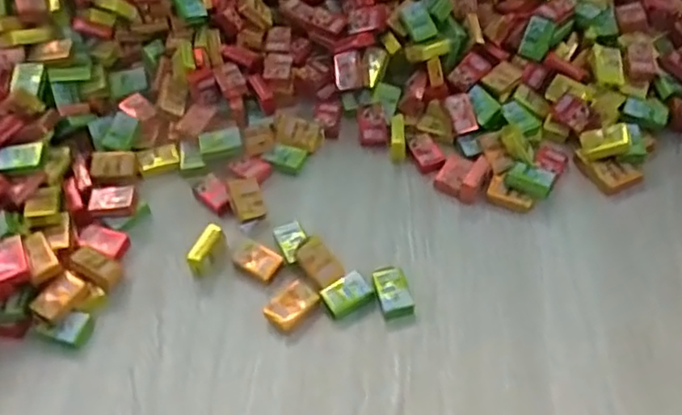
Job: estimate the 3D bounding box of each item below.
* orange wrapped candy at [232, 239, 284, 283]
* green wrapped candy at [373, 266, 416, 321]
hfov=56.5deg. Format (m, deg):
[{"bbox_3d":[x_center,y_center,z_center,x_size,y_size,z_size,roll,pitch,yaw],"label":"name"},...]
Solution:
[{"bbox_3d":[-0.046,0.029,0.351,0.026,0.005,0.017,31,61,22],"label":"orange wrapped candy"},{"bbox_3d":[0.028,0.044,0.338,0.017,0.011,0.027,-13,55,-7],"label":"green wrapped candy"}]

